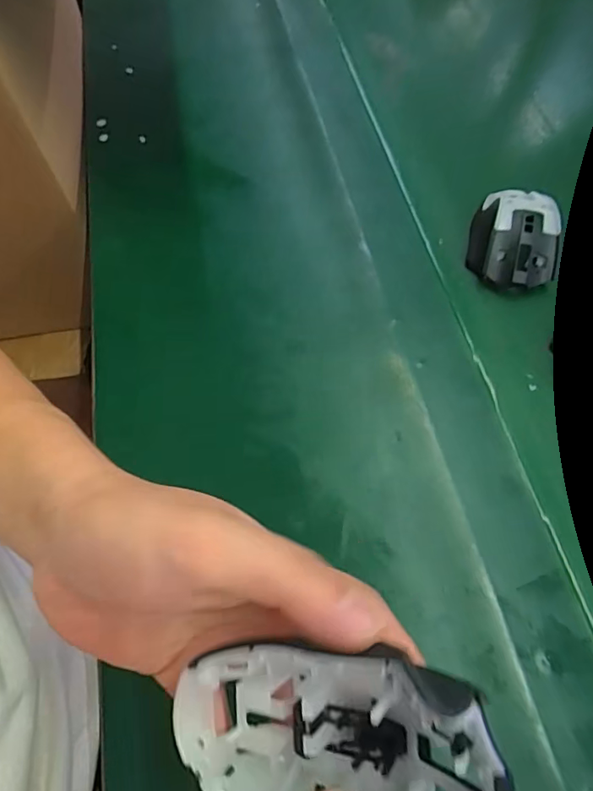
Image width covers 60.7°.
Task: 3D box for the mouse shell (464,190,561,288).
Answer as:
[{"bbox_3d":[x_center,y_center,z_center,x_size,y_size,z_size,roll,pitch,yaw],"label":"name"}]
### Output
[{"bbox_3d":[0.182,-0.131,0.429,0.066,0.040,0.083,11,64,8],"label":"mouse shell"}]

